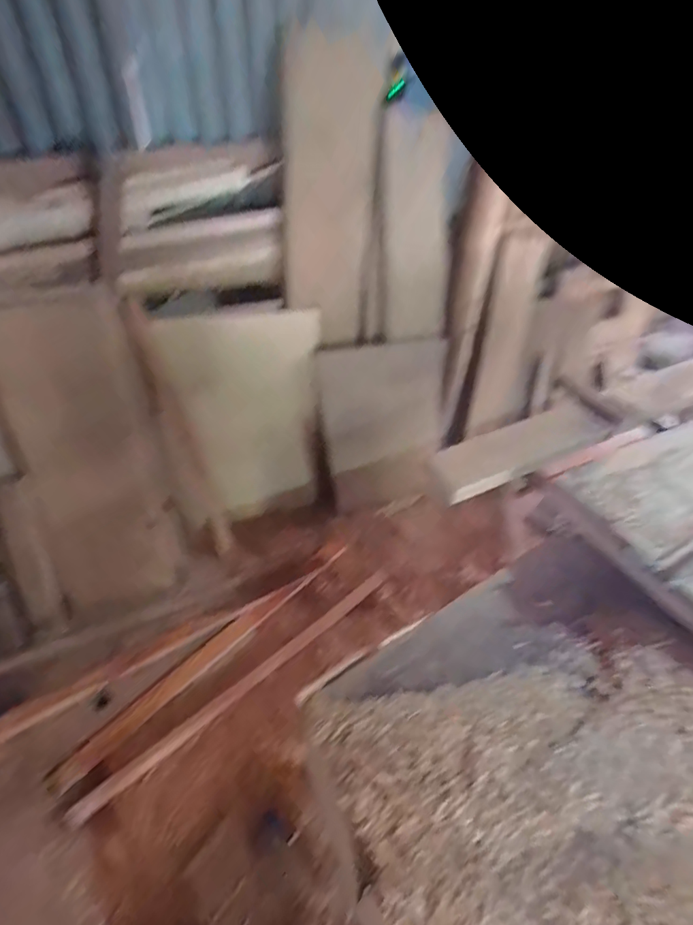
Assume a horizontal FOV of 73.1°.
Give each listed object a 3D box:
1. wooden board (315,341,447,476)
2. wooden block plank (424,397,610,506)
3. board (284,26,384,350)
[{"bbox_3d":[0.153,-0.220,1.860,0.492,0.488,0.023,-11,31,-11],"label":"wooden board"},{"bbox_3d":[0.487,-0.048,1.290,0.578,0.048,0.160,-22,77,-18],"label":"wooden block plank"},{"bbox_3d":[-0.053,-0.754,1.426,0.270,0.813,0.027,-9,38,-20],"label":"board"}]

